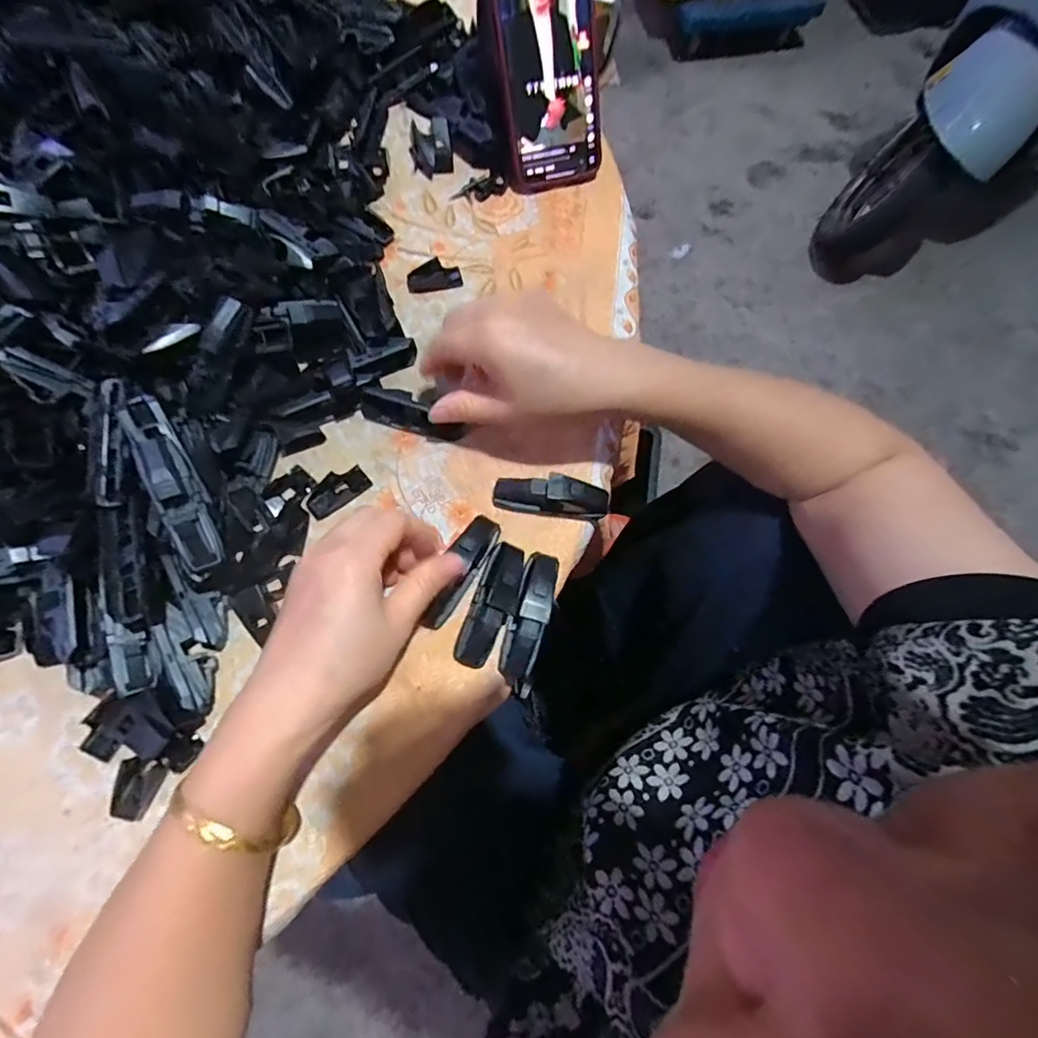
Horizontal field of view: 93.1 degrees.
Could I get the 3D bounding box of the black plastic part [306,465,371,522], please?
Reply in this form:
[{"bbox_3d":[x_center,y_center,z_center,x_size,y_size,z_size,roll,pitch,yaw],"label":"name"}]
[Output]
[{"bbox_3d":[-0.120,-0.019,0.324,0.041,0.006,0.021,-38,77,-12],"label":"black plastic part"}]

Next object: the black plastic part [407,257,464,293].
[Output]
[{"bbox_3d":[-0.066,-0.188,0.381,0.041,0.014,0.017,-10,73,-5],"label":"black plastic part"}]

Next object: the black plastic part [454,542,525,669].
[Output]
[{"bbox_3d":[-0.015,0.050,0.292,0.026,0.022,0.075,20,73,4],"label":"black plastic part"}]

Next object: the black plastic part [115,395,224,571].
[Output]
[{"bbox_3d":[-0.189,-0.020,0.267,0.022,0.029,0.097,-24,89,-9],"label":"black plastic part"}]

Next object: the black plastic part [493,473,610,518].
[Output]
[{"bbox_3d":[0.021,-0.016,0.320,0.074,0.023,0.021,6,73,0],"label":"black plastic part"}]

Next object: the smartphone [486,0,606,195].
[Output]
[{"bbox_3d":[0.023,-0.343,0.367,0.078,0.157,0.016,-12,38,-2],"label":"smartphone"}]

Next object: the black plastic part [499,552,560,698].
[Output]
[{"bbox_3d":[0.007,0.060,0.294,0.023,0.021,0.083,17,73,4],"label":"black plastic part"}]

